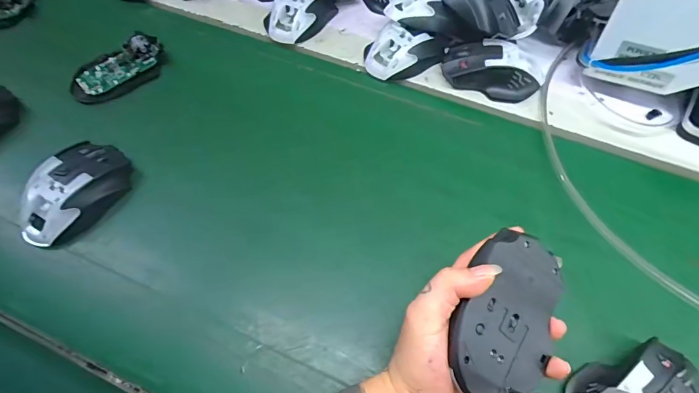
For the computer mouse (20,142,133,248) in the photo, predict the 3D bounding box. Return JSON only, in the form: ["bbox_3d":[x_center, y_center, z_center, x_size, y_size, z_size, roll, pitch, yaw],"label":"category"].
[{"bbox_3d":[-0.277,-0.006,0.422,0.077,0.035,0.116,9,62,6],"label":"computer mouse"}]

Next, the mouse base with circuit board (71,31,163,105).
[{"bbox_3d":[-0.281,-0.155,0.503,0.112,0.023,0.067,-27,66,-12],"label":"mouse base with circuit board"}]

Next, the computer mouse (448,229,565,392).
[{"bbox_3d":[0.101,0.081,0.291,0.070,0.040,0.109,32,70,-15],"label":"computer mouse"}]

